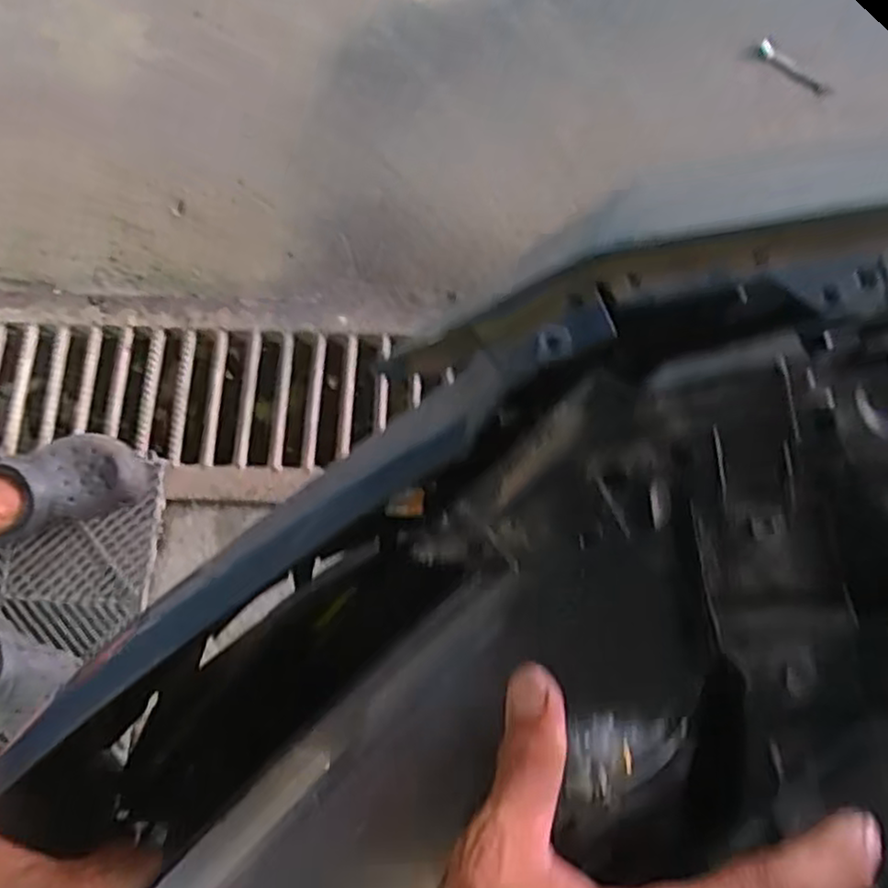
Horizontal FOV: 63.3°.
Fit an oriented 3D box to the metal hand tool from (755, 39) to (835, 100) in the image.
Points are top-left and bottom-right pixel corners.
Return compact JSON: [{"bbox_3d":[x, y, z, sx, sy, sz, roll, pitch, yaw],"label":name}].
[{"bbox_3d":[0.573,-0.612,1.181,0.180,0.027,0.009,11,71,-32],"label":"metal hand tool"}]

